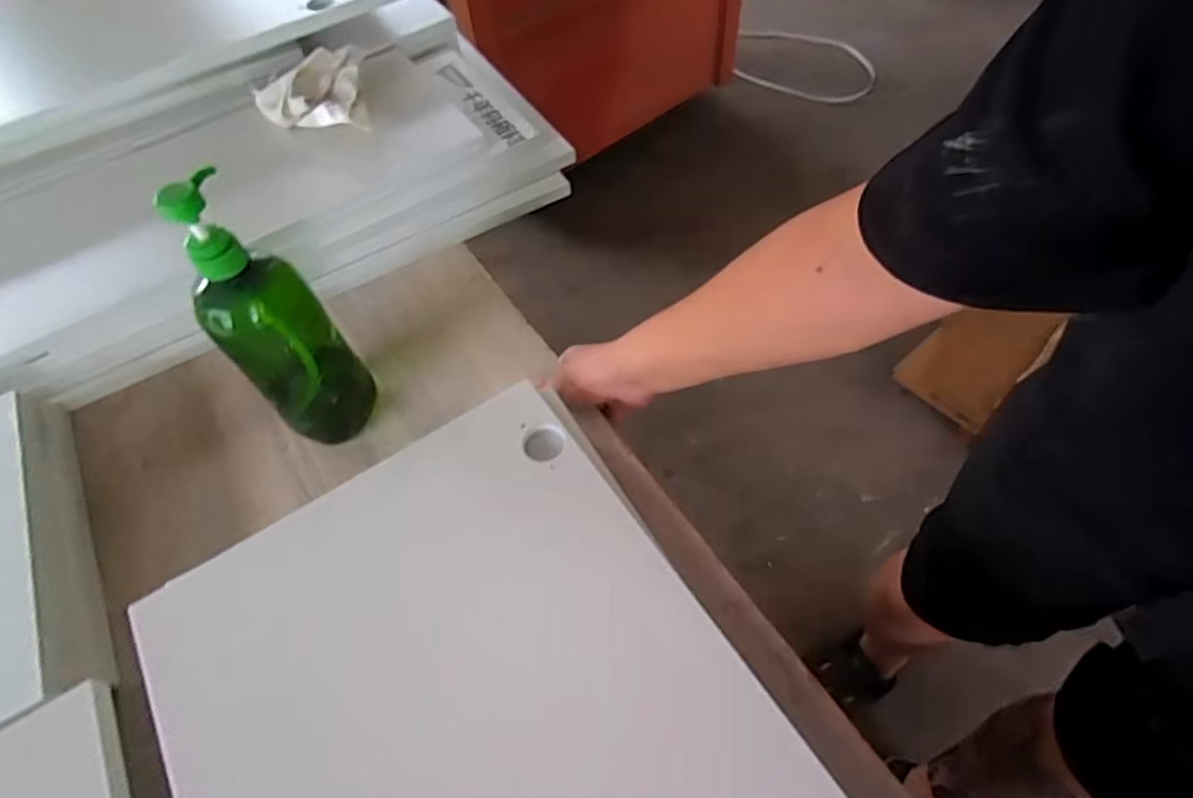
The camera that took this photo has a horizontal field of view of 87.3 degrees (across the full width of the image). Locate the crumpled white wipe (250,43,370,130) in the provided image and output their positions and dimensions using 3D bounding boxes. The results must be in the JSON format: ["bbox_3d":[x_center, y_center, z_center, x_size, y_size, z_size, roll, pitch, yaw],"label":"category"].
[{"bbox_3d":[-0.354,-0.378,0.771,0.126,0.037,0.150,-15,56,-6],"label":"crumpled white wipe"}]

